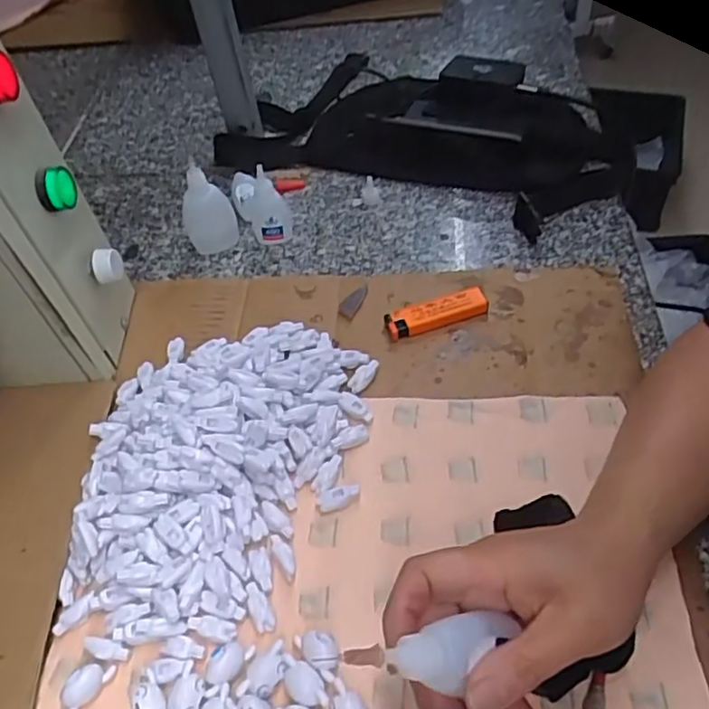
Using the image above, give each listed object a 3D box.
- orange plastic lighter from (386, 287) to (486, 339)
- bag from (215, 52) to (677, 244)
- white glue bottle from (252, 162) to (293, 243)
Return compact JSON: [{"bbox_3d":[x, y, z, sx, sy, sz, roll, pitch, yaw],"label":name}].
[{"bbox_3d":[0.065,-0.033,0.509,0.079,0.017,0.022,-16,51,-7],"label":"orange plastic lighter"},{"bbox_3d":[0.094,-0.222,0.637,0.417,0.068,0.201,18,56,20],"label":"bag"},{"bbox_3d":[-0.076,-0.133,0.582,0.031,0.069,0.023,-1,51,5],"label":"white glue bottle"}]

